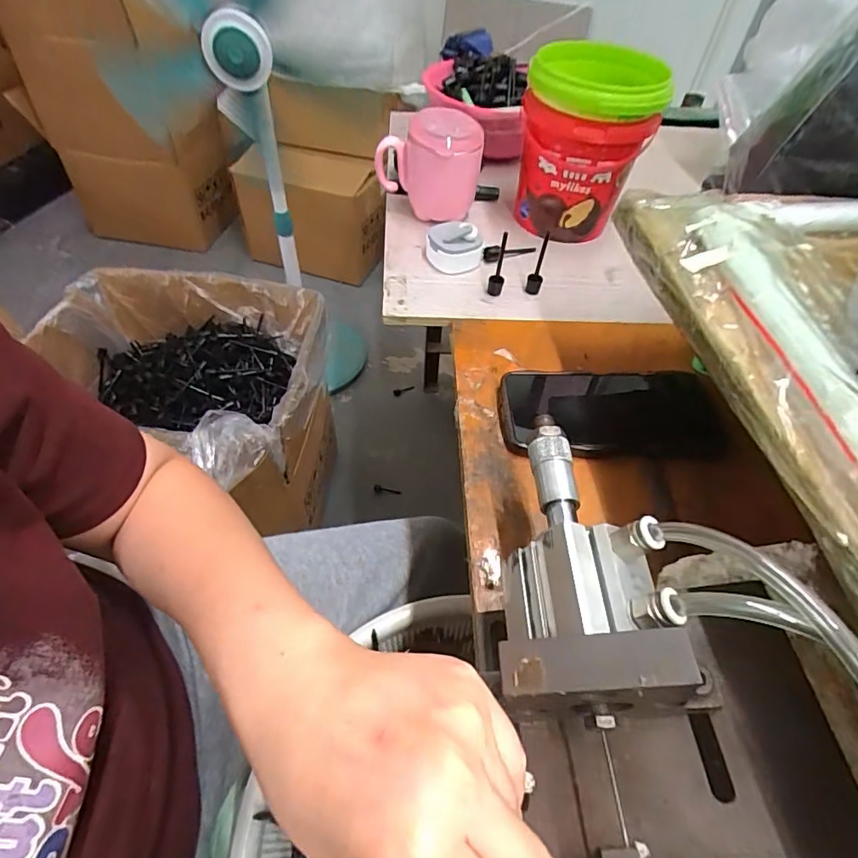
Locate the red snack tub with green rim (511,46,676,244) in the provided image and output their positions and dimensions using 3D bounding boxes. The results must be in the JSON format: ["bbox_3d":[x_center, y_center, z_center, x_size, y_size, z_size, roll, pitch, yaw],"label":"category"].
[{"bbox_3d":[0.164,-0.301,0.531,0.126,0.153,0.145,14,52,9],"label":"red snack tub with green rim"}]

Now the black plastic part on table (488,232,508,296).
[{"bbox_3d":[0.066,-0.157,0.469,0.014,0.066,0.017,10,52,6],"label":"black plastic part on table"}]

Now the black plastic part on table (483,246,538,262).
[{"bbox_3d":[0.088,-0.189,0.526,0.059,0.015,0.014,-17,54,-15],"label":"black plastic part on table"}]

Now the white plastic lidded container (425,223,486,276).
[{"bbox_3d":[0.026,-0.188,0.504,0.057,0.041,0.045,24,54,16],"label":"white plastic lidded container"}]

